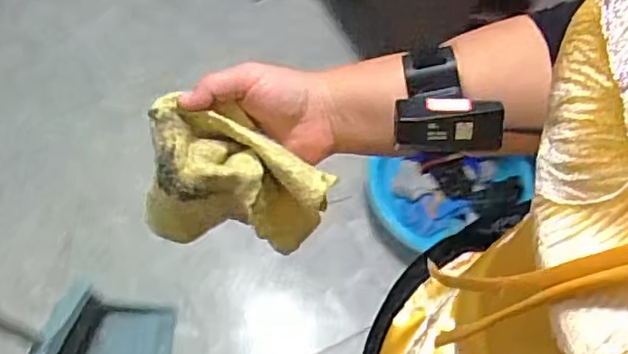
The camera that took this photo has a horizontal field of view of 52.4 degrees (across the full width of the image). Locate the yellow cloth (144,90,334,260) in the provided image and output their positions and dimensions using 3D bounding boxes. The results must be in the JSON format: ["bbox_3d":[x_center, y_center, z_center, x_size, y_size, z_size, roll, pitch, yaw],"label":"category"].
[{"bbox_3d":[-0.059,0.005,0.499,0.136,0.102,0.074,11,65,2],"label":"yellow cloth"}]

